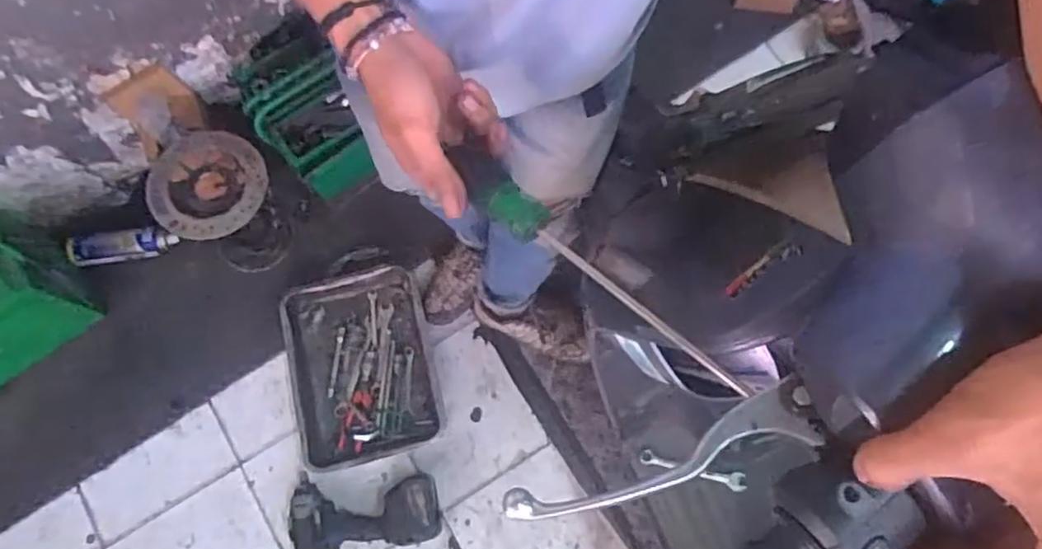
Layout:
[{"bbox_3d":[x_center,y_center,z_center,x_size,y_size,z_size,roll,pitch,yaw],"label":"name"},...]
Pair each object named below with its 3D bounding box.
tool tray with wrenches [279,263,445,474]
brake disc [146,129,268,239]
[{"bbox_3d":[-0.336,0.174,1.352,0.291,0.075,0.406,-14,74,-2],"label":"tool tray with wrenches"},{"bbox_3d":[-0.590,-0.171,1.244,0.221,0.056,0.207,-1,74,2],"label":"brake disc"}]

